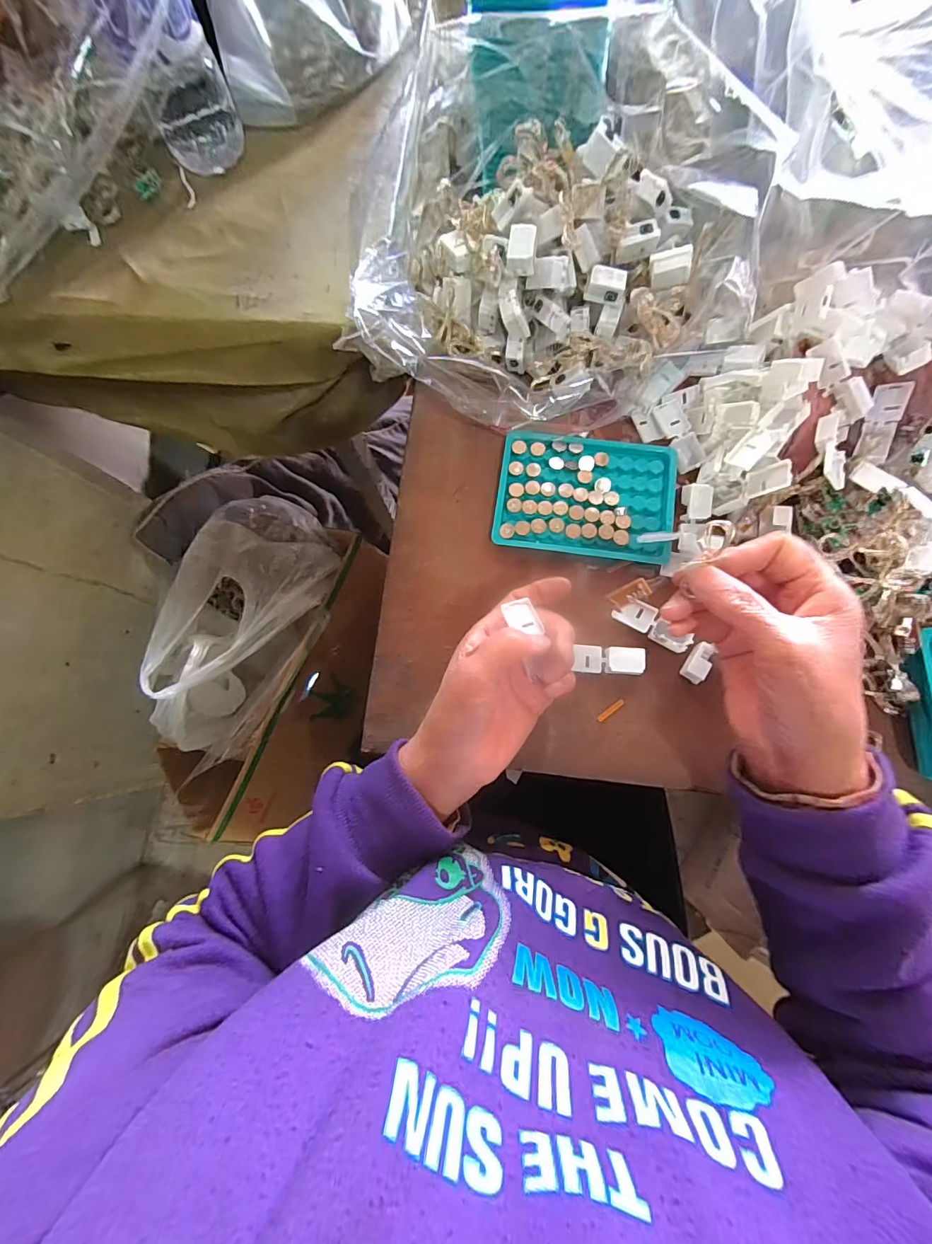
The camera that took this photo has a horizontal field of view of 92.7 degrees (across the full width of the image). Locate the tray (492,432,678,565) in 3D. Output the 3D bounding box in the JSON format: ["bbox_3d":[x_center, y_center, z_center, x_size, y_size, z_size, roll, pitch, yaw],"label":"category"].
[{"bbox_3d":[0.091,-0.097,0.339,0.130,0.015,0.093,8,80,5],"label":"tray"}]

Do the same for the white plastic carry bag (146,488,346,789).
[{"bbox_3d":[-0.243,0.003,0.481,0.151,0.179,0.287,-9,84,5],"label":"white plastic carry bag"}]

